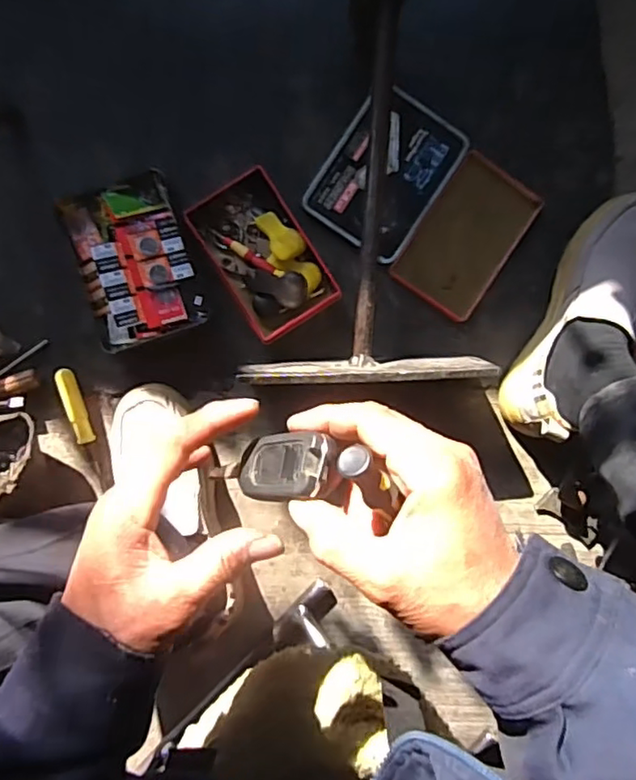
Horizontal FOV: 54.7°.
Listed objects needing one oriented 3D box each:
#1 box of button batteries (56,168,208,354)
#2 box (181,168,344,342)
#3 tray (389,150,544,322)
[{"bbox_3d":[-0.194,-0.134,0.649,0.116,0.046,0.167,-17,93,-2],"label":"box of button batteries"},{"bbox_3d":[-0.058,-0.142,0.658,0.103,0.035,0.162,-33,94,-1],"label":"box"},{"bbox_3d":[0.166,-0.170,0.684,0.101,0.012,0.165,32,91,-4],"label":"tray"}]

